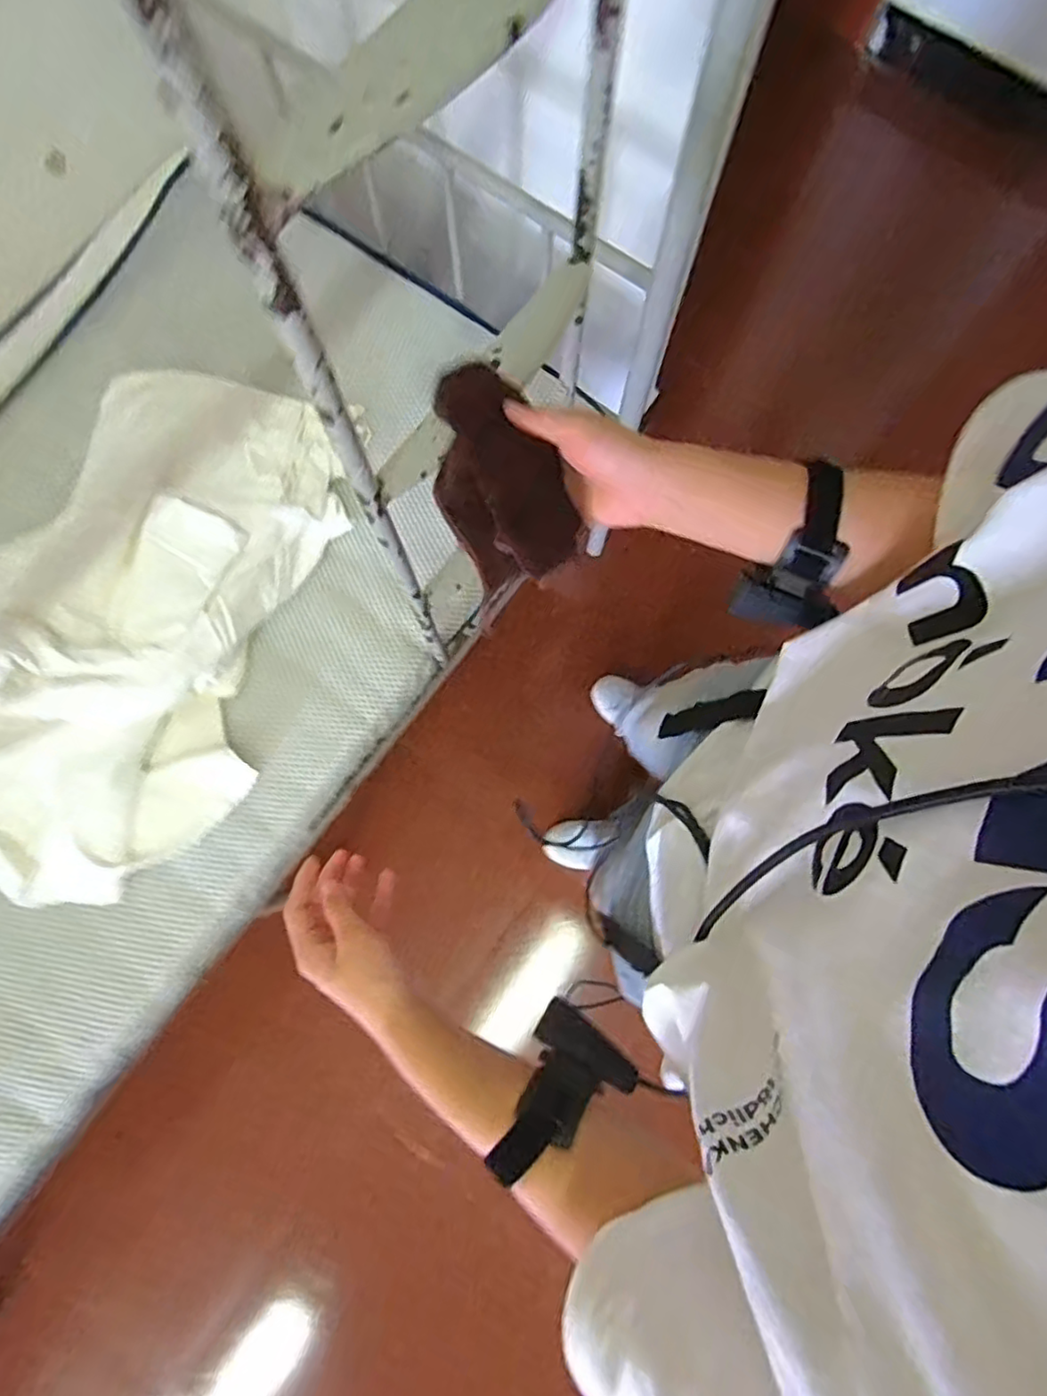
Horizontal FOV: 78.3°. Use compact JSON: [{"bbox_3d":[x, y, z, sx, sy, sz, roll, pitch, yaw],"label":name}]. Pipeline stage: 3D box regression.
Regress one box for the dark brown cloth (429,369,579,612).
[{"bbox_3d":[-0.019,-0.149,0.449,0.078,0.056,0.145,-24,80,-5],"label":"dark brown cloth"}]

